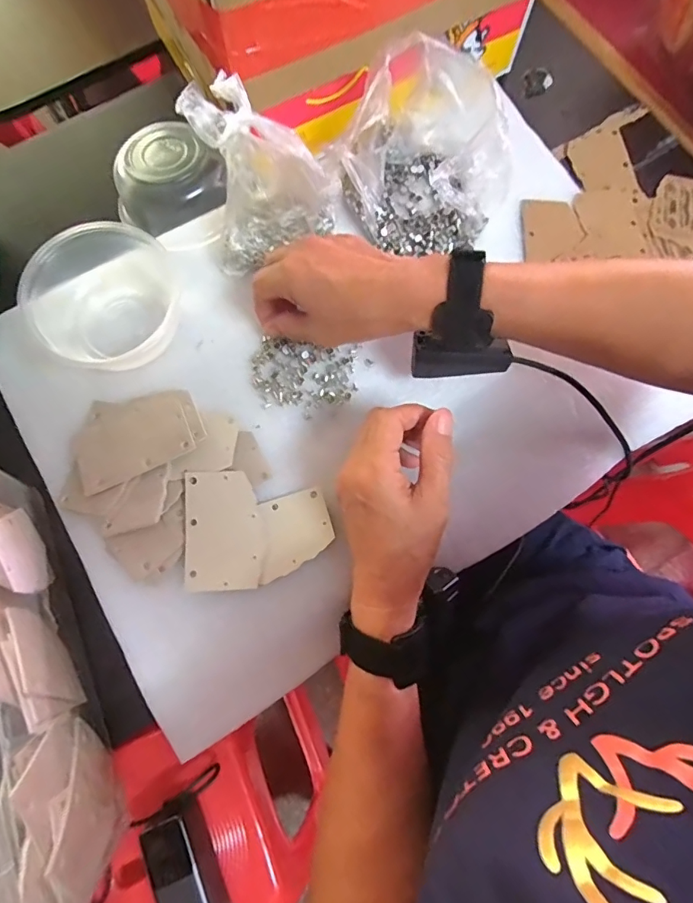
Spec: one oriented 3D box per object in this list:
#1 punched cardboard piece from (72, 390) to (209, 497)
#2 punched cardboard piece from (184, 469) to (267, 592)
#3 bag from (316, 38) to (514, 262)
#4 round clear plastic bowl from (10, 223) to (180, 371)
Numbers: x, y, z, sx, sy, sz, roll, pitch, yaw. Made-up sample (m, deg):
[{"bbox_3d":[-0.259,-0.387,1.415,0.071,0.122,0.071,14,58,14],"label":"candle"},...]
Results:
[{"bbox_3d":[-0.156,-0.013,0.346,0.095,0.010,0.060,-24,79,-6],"label":"punched cardboard piece"},{"bbox_3d":[-0.088,0.056,0.341,0.055,0.004,0.085,-3,81,-7],"label":"punched cardboard piece"},{"bbox_3d":[0.061,-0.225,0.370,0.118,0.093,0.114,37,79,7],"label":"bag"},{"bbox_3d":[-0.183,-0.117,0.358,0.107,0.055,0.094,-24,79,-7],"label":"round clear plastic bowl"}]

